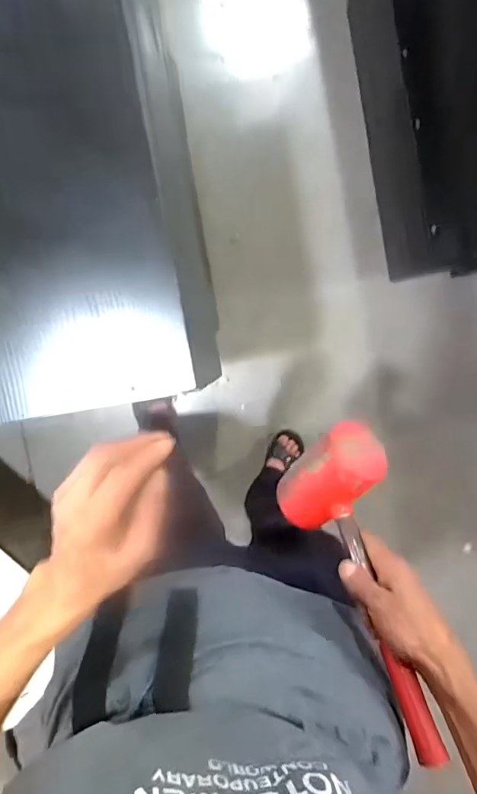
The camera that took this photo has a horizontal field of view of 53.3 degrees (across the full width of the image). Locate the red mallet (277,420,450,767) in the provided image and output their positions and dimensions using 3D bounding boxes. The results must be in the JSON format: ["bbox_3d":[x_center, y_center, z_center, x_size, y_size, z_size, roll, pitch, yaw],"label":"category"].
[{"bbox_3d":[0.127,0.183,0.491,0.121,0.079,0.309,-14,65,2],"label":"red mallet"}]

